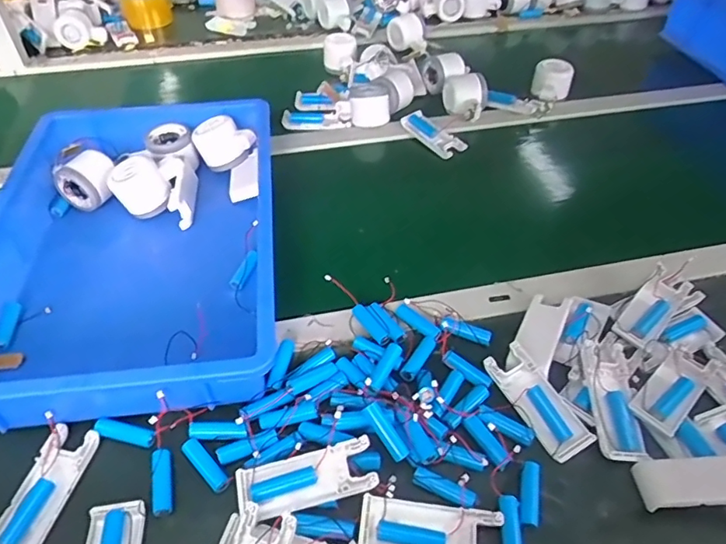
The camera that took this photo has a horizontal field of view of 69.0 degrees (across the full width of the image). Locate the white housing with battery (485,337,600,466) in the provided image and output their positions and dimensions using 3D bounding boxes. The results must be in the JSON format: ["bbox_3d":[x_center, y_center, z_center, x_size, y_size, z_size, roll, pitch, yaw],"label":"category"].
[{"bbox_3d":[0.158,0.112,0.470,0.043,0.020,0.104,-22,51,-20],"label":"white housing with battery"}]

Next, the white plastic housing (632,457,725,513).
[{"bbox_3d":[0.297,0.171,0.414,0.146,0.027,0.049,6,47,4],"label":"white plastic housing"}]

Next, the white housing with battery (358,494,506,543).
[{"bbox_3d":[0.051,0.195,0.395,0.105,0.012,0.039,6,47,4],"label":"white housing with battery"}]

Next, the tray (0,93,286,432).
[{"bbox_3d":[-0.244,-0.048,0.580,0.285,0.073,0.440,-6,47,-7],"label":"tray"}]

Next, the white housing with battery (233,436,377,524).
[{"bbox_3d":[-0.044,0.162,0.412,0.103,0.025,0.039,-11,48,-11],"label":"white housing with battery"}]

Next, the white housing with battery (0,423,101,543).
[{"bbox_3d":[-0.252,0.173,0.416,0.039,0.014,0.103,11,47,9],"label":"white housing with battery"}]

